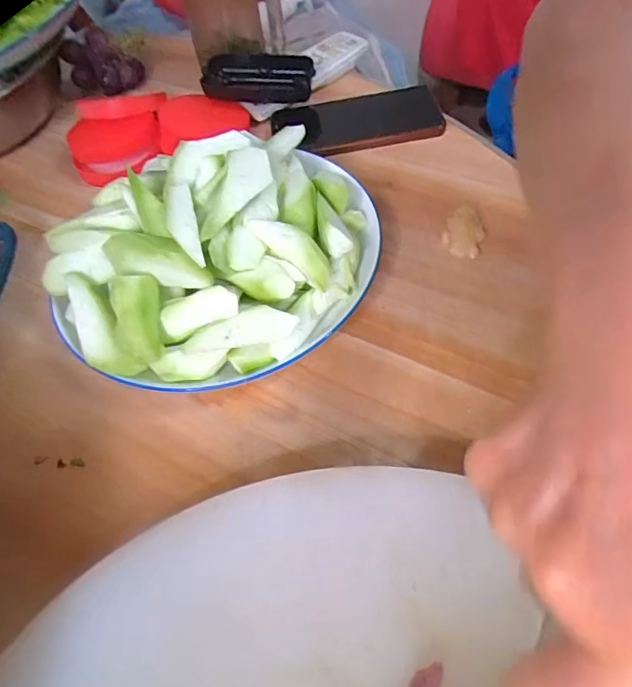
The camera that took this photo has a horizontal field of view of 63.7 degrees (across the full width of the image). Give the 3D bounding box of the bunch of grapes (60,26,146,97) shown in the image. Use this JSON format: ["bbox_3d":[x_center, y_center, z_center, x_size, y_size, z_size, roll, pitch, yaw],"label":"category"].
[{"bbox_3d":[-0.231,-0.310,0.560,0.080,0.051,0.046,-4,54,5],"label":"bunch of grapes"}]

